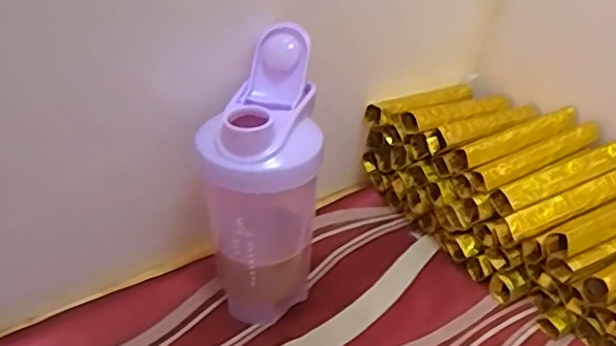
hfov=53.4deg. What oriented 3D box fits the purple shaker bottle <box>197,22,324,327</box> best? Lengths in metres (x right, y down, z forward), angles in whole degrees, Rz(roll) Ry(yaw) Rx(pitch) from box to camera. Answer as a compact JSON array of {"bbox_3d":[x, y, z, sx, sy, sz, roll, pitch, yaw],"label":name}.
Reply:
[{"bbox_3d":[-0.033,0.011,0.454,0.079,0.194,0.100,-1,34,-3],"label":"purple shaker bottle"}]

